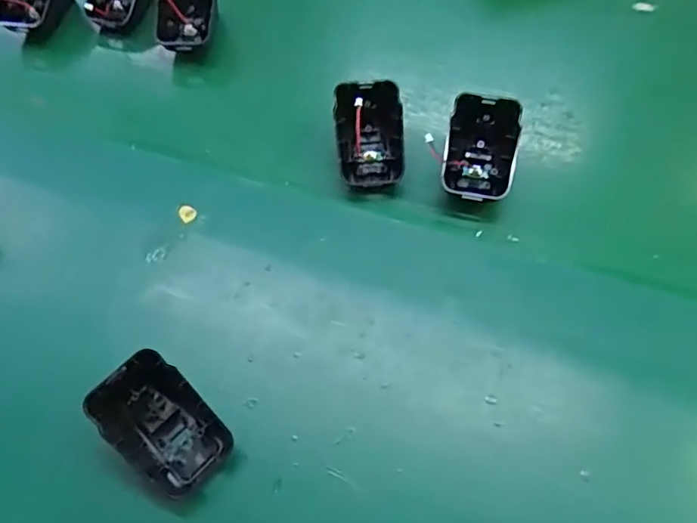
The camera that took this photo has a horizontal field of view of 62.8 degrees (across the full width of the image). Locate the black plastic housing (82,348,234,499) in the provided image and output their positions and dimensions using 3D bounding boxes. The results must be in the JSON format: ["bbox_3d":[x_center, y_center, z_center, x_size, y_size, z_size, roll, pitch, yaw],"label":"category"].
[{"bbox_3d":[-0.095,0.082,0.287,0.045,0.040,0.058,-41,67,-19],"label":"black plastic housing"}]

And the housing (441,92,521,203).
[{"bbox_3d":[0.086,-0.074,0.371,0.044,0.029,0.065,11,96,6],"label":"housing"}]

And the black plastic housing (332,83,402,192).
[{"bbox_3d":[0.014,-0.084,0.378,0.042,0.021,0.069,-4,96,-2],"label":"black plastic housing"}]

